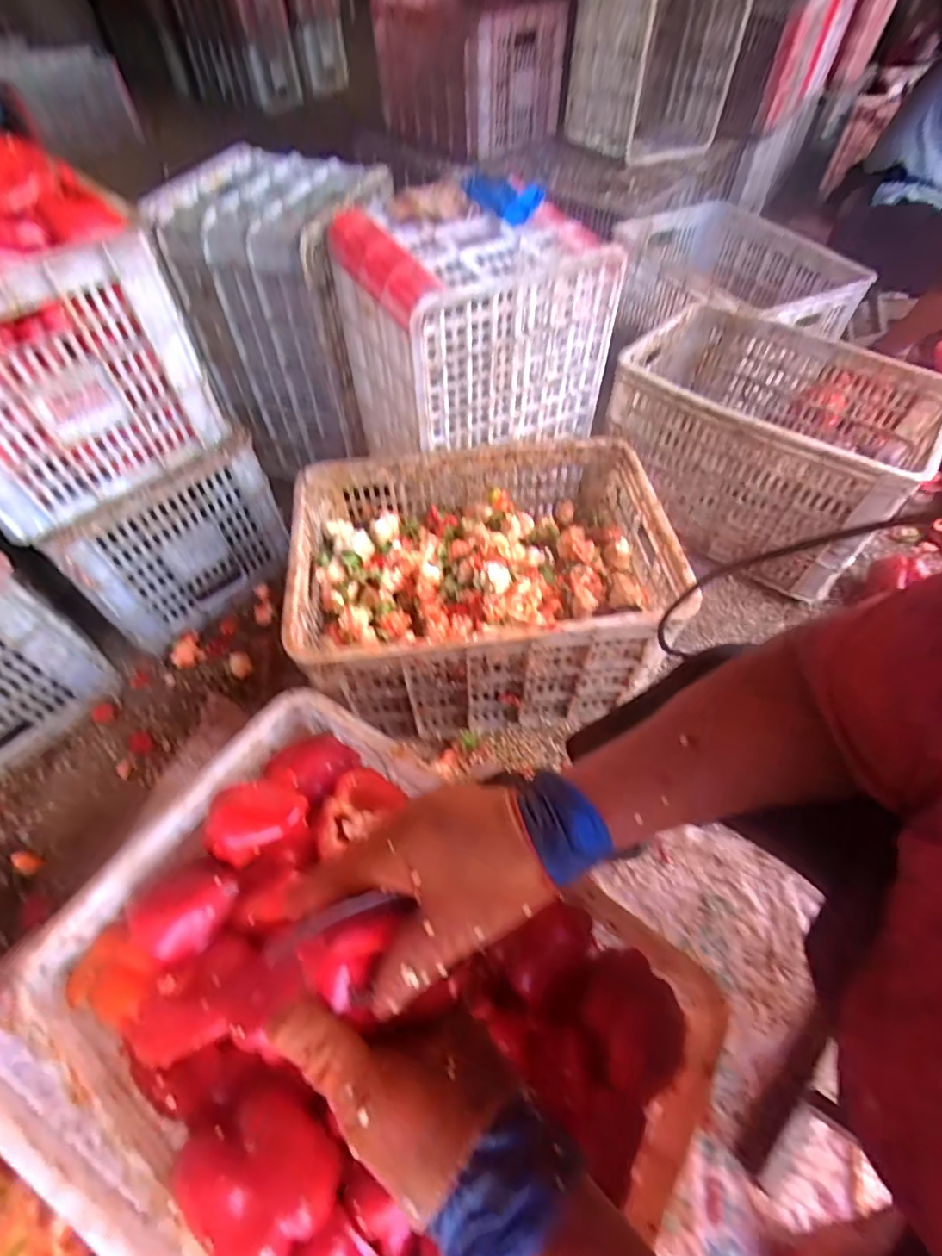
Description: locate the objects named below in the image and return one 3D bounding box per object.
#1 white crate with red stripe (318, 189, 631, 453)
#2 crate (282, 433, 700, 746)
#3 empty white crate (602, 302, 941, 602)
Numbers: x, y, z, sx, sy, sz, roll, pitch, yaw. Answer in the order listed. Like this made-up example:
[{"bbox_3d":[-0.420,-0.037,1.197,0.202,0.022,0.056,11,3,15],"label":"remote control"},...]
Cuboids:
[{"bbox_3d":[0.002,-0.487,0.874,0.345,0.283,0.282,-26,59,-16],"label":"white crate with red stripe"},{"bbox_3d":[0.011,-0.072,0.852,0.513,0.265,0.403,-9,56,-5],"label":"crate"},{"bbox_3d":[0.552,-0.374,1.017,0.492,0.269,0.384,33,62,21],"label":"empty white crate"}]

